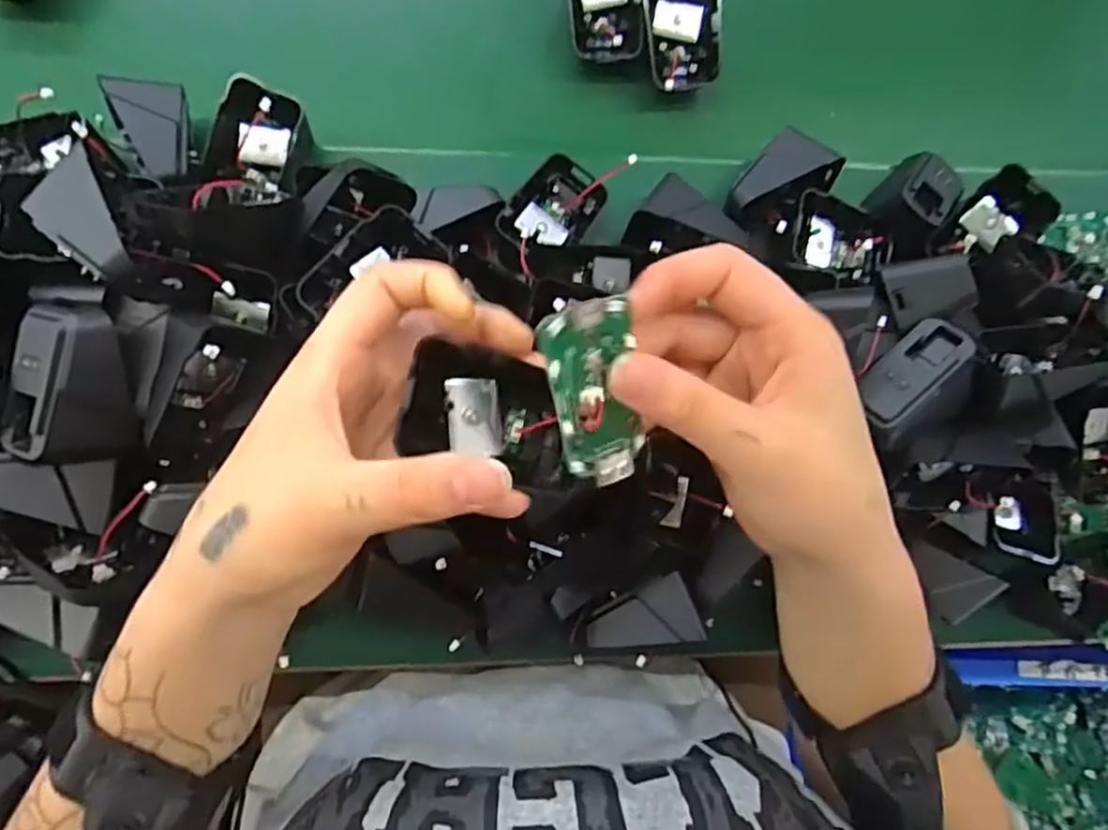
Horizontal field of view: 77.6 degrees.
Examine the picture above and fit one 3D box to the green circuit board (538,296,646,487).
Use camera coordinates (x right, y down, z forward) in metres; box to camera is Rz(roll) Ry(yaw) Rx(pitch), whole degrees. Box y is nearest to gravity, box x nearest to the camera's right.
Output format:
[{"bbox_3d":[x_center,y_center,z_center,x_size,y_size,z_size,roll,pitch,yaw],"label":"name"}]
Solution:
[{"bbox_3d":[0.014,-0.006,0.227,0.029,0.008,0.062,-16,118,-7],"label":"green circuit board"}]

